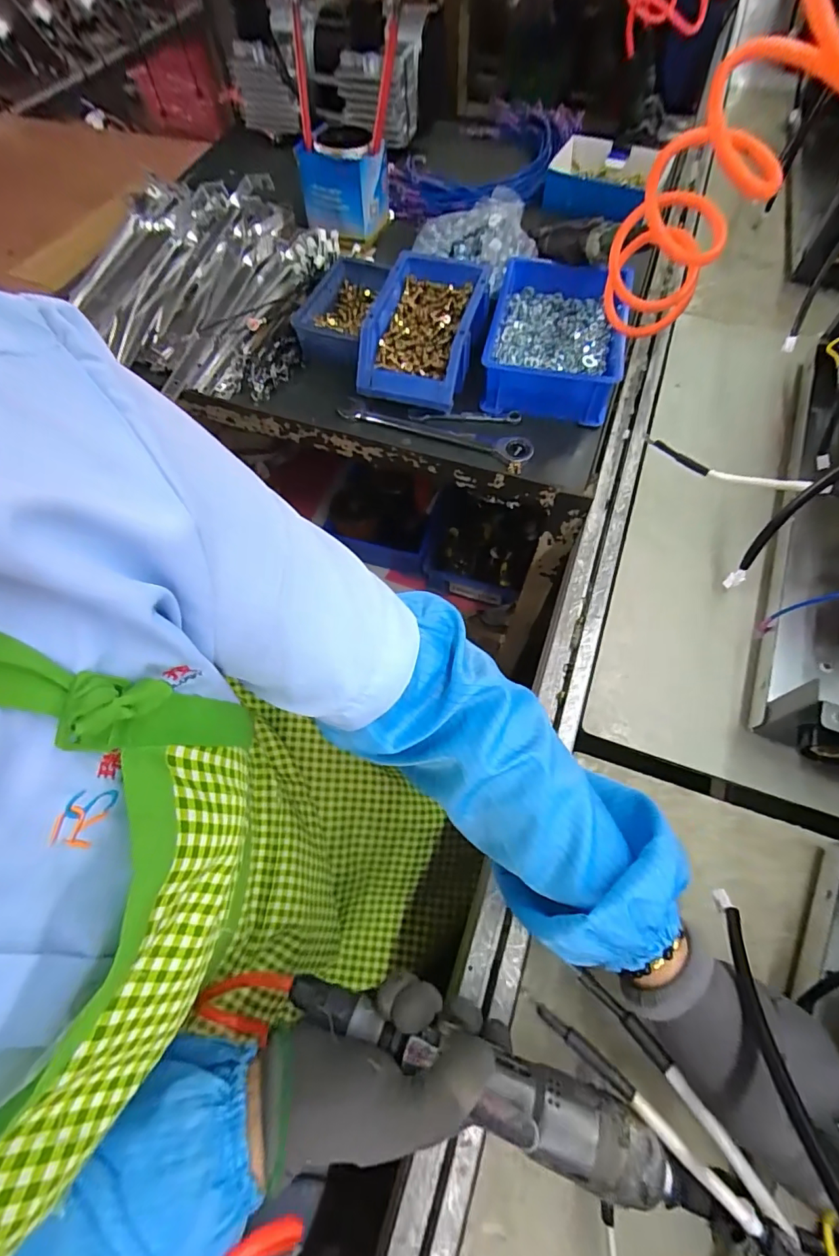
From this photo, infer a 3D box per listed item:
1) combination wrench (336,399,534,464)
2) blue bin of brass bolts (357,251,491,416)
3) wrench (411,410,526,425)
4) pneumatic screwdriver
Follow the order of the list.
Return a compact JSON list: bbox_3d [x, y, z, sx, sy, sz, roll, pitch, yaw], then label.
[{"bbox_3d":[0.014,-0.223,0.551,0.228,0.014,0.036,18,67,10],"label":"combination wrench"},{"bbox_3d":[0.008,-0.345,0.570,0.118,0.075,0.178,15,67,9],"label":"blue bin of brass bolts"},{"bbox_3d":[0.054,-0.243,0.562,0.126,0.011,0.010,-1,65,2],"label":"wrench"},{"bbox_3d":[0.032,0.256,0.273,0.238,0.034,0.037,15,67,14],"label":"pneumatic screwdriver"}]

